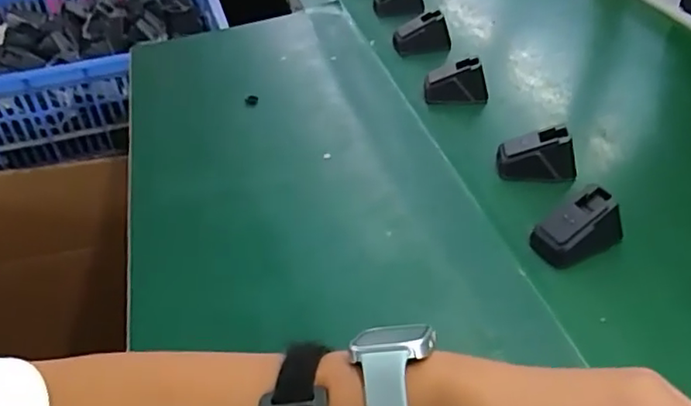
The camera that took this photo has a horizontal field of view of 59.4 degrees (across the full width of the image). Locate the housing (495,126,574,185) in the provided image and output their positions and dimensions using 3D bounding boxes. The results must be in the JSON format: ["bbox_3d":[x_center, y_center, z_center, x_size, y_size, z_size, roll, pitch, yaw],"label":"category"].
[{"bbox_3d":[0.172,-0.044,0.544,0.066,0.045,0.027,6,41,12],"label":"housing"}]

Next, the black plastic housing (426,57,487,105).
[{"bbox_3d":[0.119,-0.128,0.650,0.065,0.042,0.035,4,41,10],"label":"black plastic housing"}]

